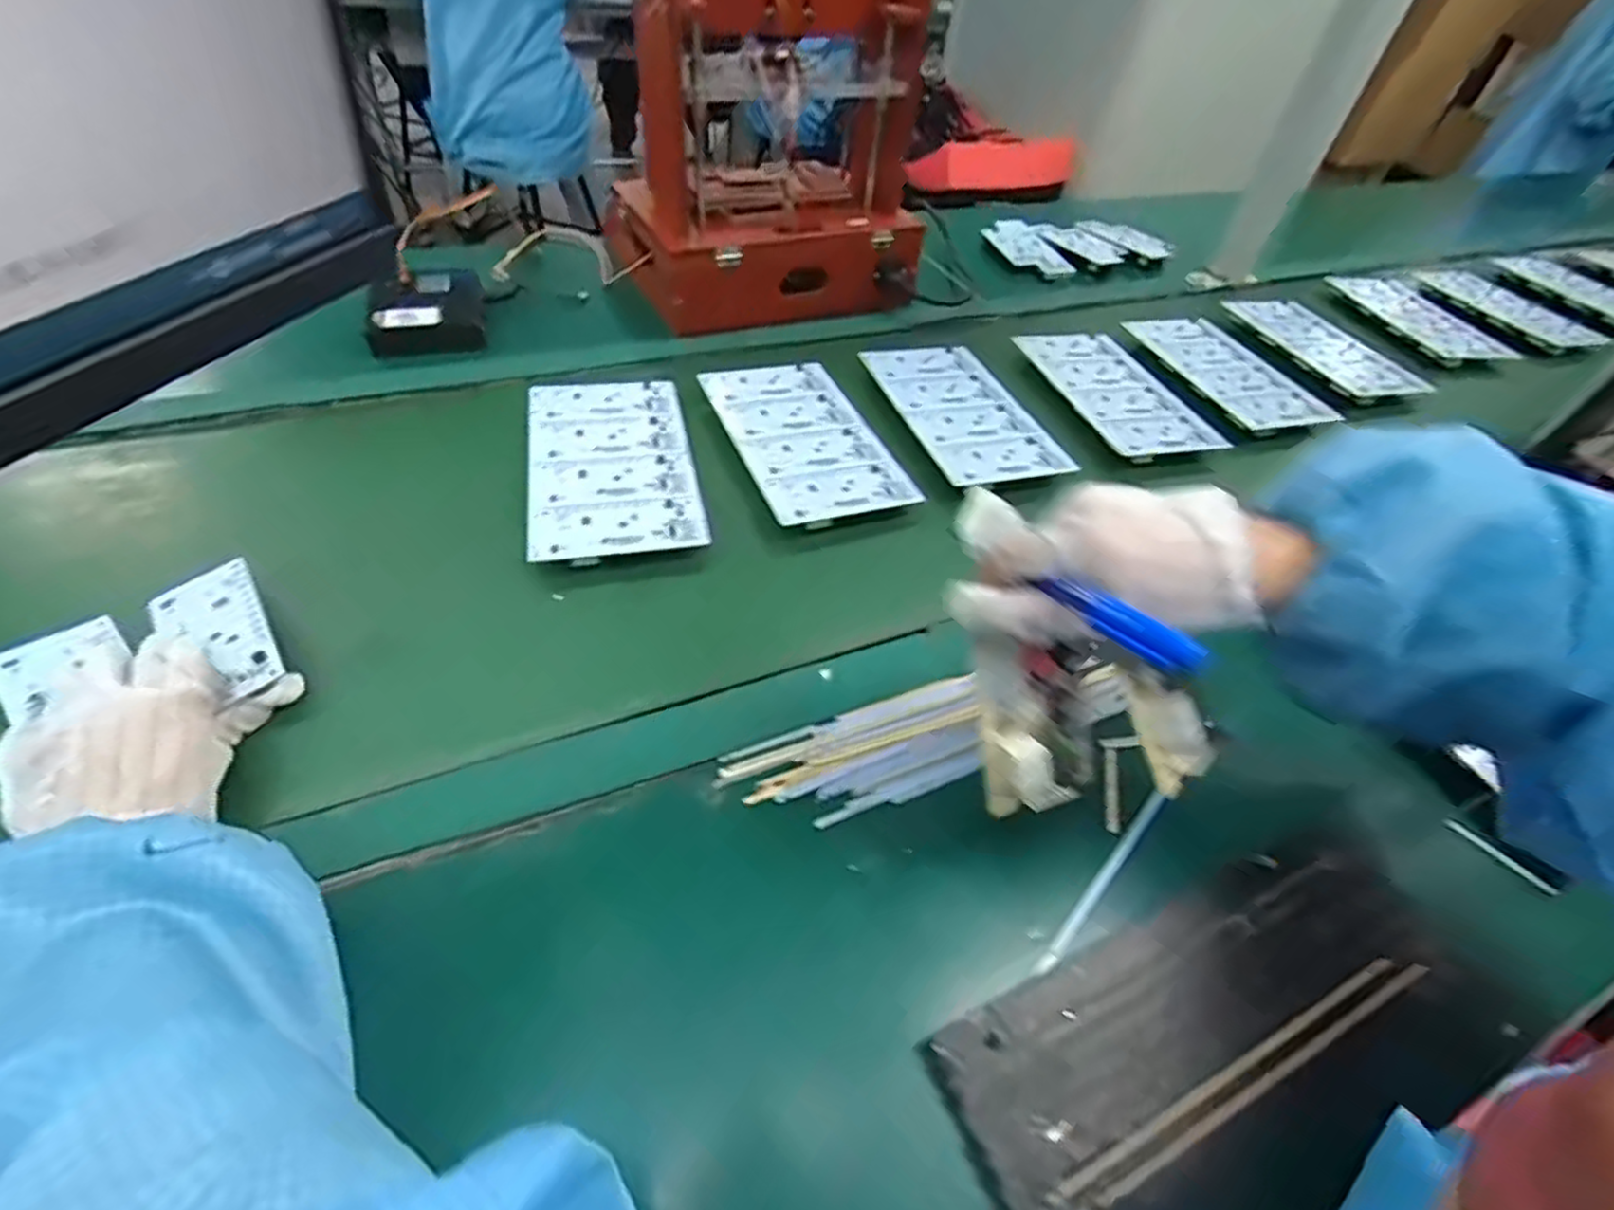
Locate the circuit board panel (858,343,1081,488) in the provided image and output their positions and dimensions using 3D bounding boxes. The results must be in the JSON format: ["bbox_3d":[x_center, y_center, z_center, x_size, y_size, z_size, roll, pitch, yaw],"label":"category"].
[{"bbox_3d":[0.145,-0.191,0.661,0.126,0.011,0.221,-12,50,-18],"label":"circuit board panel"}]

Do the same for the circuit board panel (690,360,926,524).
[{"bbox_3d":[-0.002,-0.150,0.605,0.126,0.016,0.211,-18,57,-16],"label":"circuit board panel"}]

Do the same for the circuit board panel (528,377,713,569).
[{"bbox_3d":[-0.155,-0.117,0.557,0.127,0.019,0.214,-10,55,-11],"label":"circuit board panel"}]

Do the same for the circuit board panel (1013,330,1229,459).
[{"bbox_3d":[0.320,-0.225,0.724,0.136,0.014,0.209,-13,56,-17],"label":"circuit board panel"}]

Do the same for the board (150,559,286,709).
[{"bbox_3d":[-0.351,0.014,0.413,0.052,0.008,0.108,-34,59,-25],"label":"board"}]

